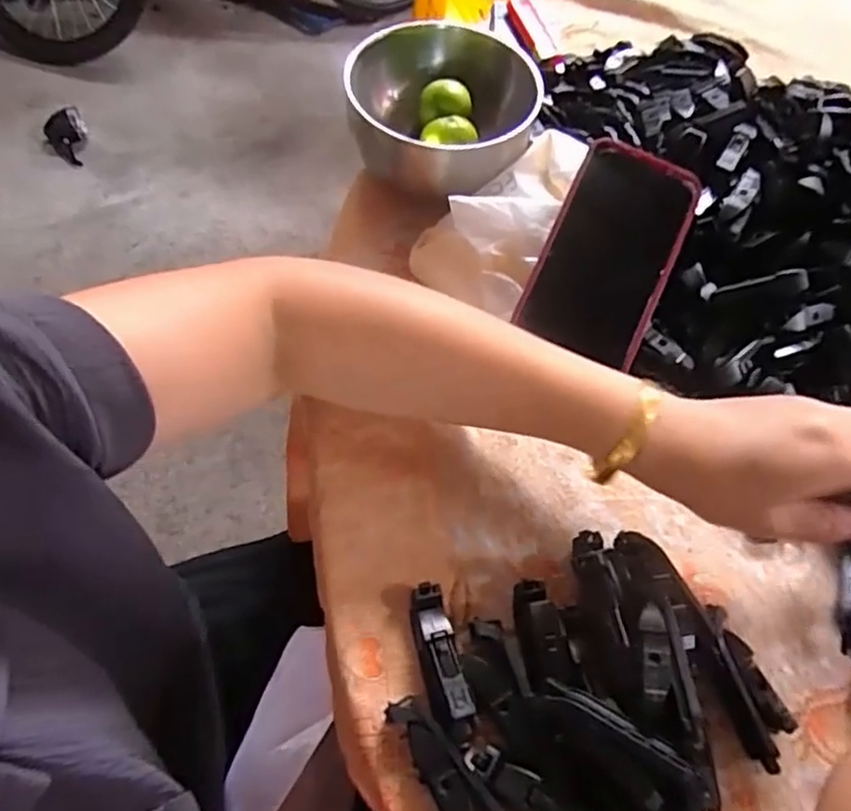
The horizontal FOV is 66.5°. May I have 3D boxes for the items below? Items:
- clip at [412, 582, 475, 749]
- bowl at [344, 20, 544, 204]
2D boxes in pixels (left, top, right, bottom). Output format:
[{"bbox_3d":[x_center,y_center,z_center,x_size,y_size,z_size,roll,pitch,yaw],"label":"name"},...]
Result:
[{"bbox_3d":[0.007,0.123,0.312,0.018,0.023,0.072,-11,63,-10],"label":"clip"},{"bbox_3d":[0.012,-0.201,0.442,0.122,0.057,0.122,2,62,-3],"label":"bowl"}]

